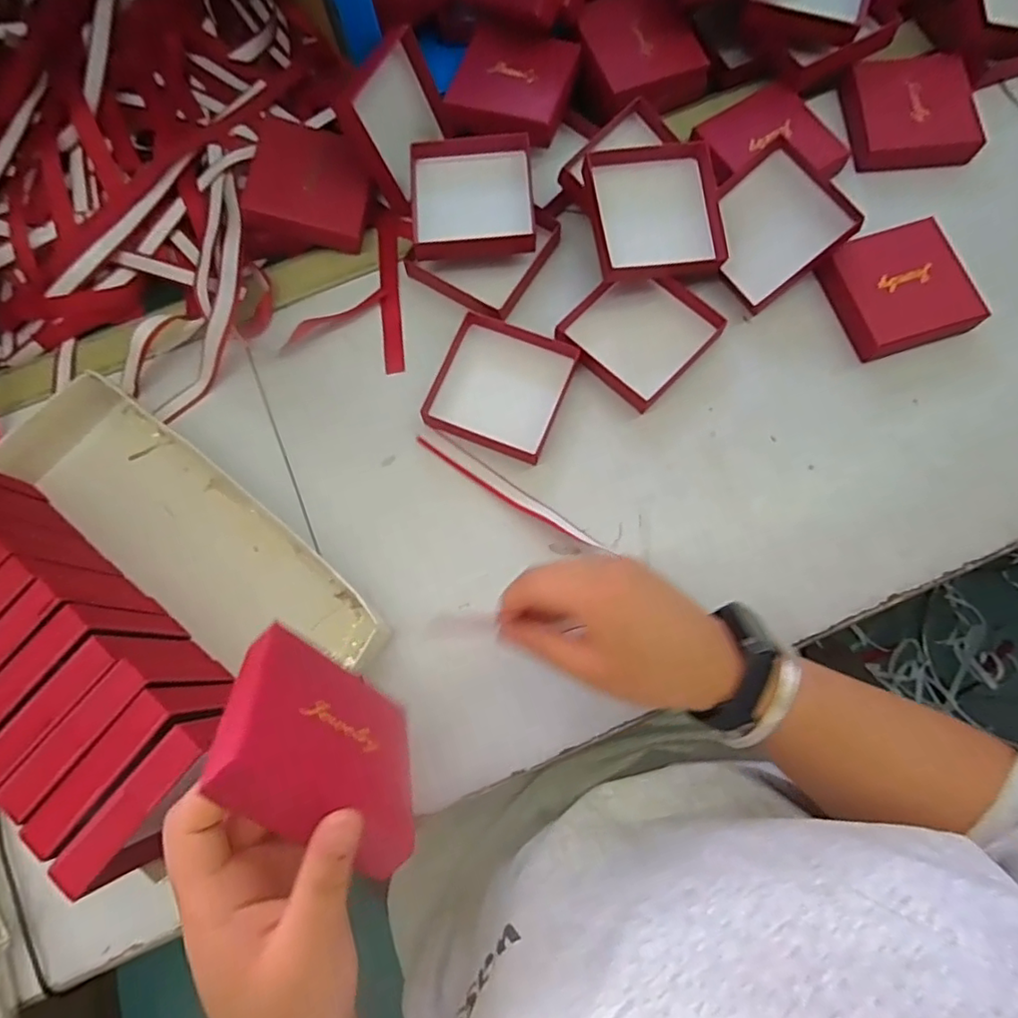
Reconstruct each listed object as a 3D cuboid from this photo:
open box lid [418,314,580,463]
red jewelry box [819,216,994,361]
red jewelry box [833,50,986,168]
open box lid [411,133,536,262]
[{"bbox_3d":[-0.005,-0.091,0.425,0.091,0.018,0.094,21,78,7],"label":"open box lid"},{"bbox_3d":[0.297,-0.164,0.441,0.089,0.030,0.090,-20,76,-3],"label":"red jewelry box"},{"bbox_3d":[0.332,-0.327,0.476,0.091,0.029,0.093,-2,76,2],"label":"red jewelry box"},{"bbox_3d":[-0.028,-0.240,0.448,0.091,0.028,0.090,-2,76,2],"label":"open box lid"}]

